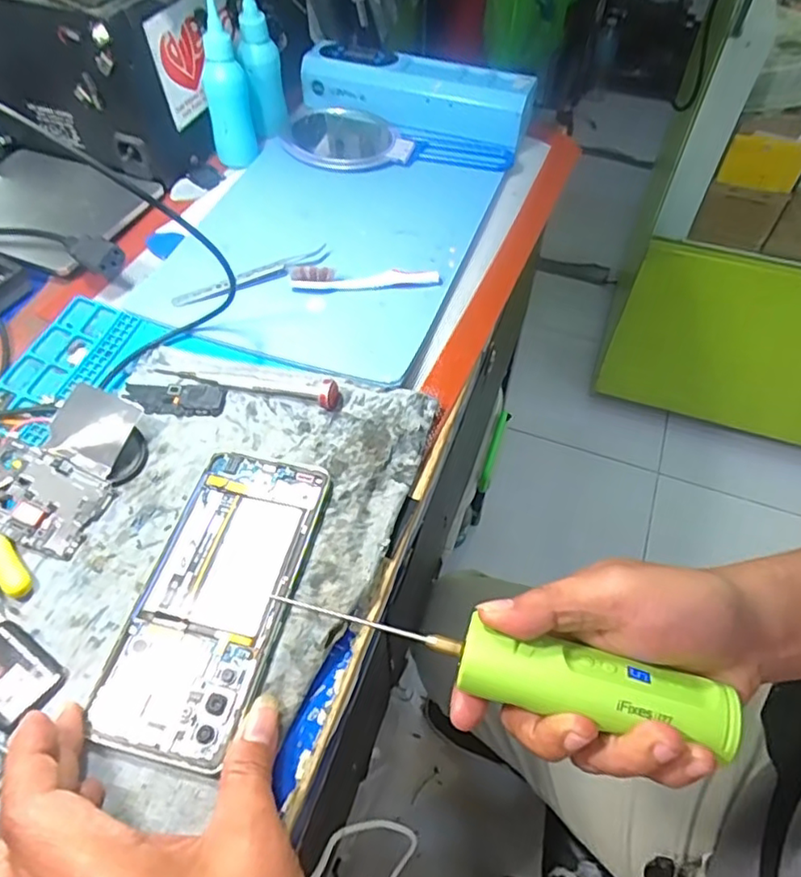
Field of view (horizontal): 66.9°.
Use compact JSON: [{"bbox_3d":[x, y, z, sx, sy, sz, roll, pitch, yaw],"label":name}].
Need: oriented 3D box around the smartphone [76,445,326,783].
[{"bbox_3d":[-0.093,0.075,0.309,0.071,0.006,0.155,12,57,9],"label":"smartphone"}]

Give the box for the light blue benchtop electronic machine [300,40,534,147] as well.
[{"bbox_3d":[0.013,-0.302,0.537,0.204,0.049,0.059,15,56,10],"label":"light blue benchtop electronic machine"}]

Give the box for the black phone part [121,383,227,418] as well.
[{"bbox_3d":[-0.141,-0.025,0.377,0.064,0.006,0.023,3,55,3],"label":"black phone part"}]

